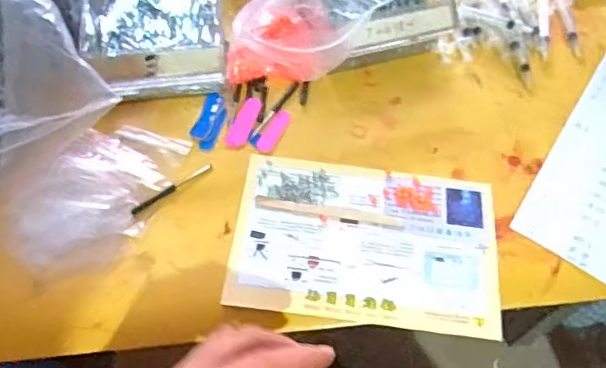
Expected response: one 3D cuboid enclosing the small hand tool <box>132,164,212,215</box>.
[{"bbox_3d":[-0.107,0.004,0.477,0.075,0.004,0.006,-34,66,-21],"label":"small hand tool"}]

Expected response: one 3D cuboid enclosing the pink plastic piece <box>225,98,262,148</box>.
[{"bbox_3d":[-0.052,-0.055,0.512,0.017,0.004,0.053,19,59,9],"label":"pink plastic piece"}]

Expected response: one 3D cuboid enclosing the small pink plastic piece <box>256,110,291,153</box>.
[{"bbox_3d":[-0.025,-0.047,0.511,0.016,0.004,0.046,25,60,12],"label":"small pink plastic piece"}]

